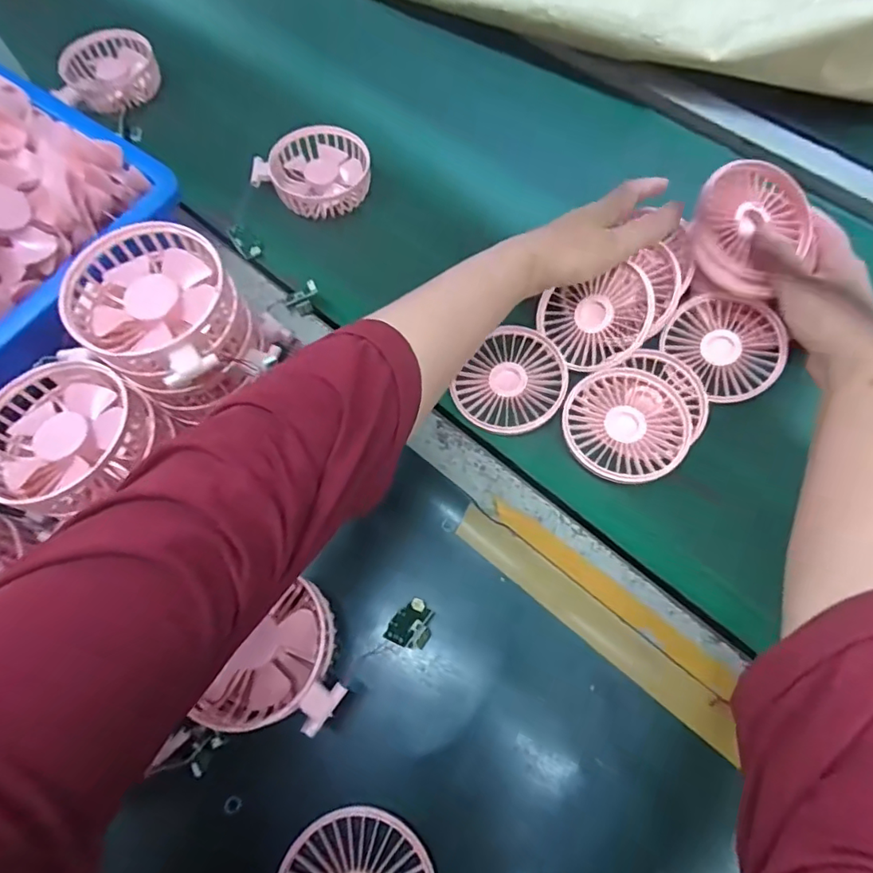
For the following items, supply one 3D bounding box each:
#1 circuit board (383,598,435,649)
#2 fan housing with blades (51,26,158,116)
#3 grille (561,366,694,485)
[{"bbox_3d":[-0.015,0.120,0.347,0.026,0.019,0.030,25,70,12],"label":"circuit board"},{"bbox_3d":[-0.342,-0.383,0.560,0.097,0.029,0.104,-1,67,1],"label":"fan housing with blades"},{"bbox_3d":[0.139,-0.010,0.395,0.087,0.010,0.087,-1,67,1],"label":"grille"}]

